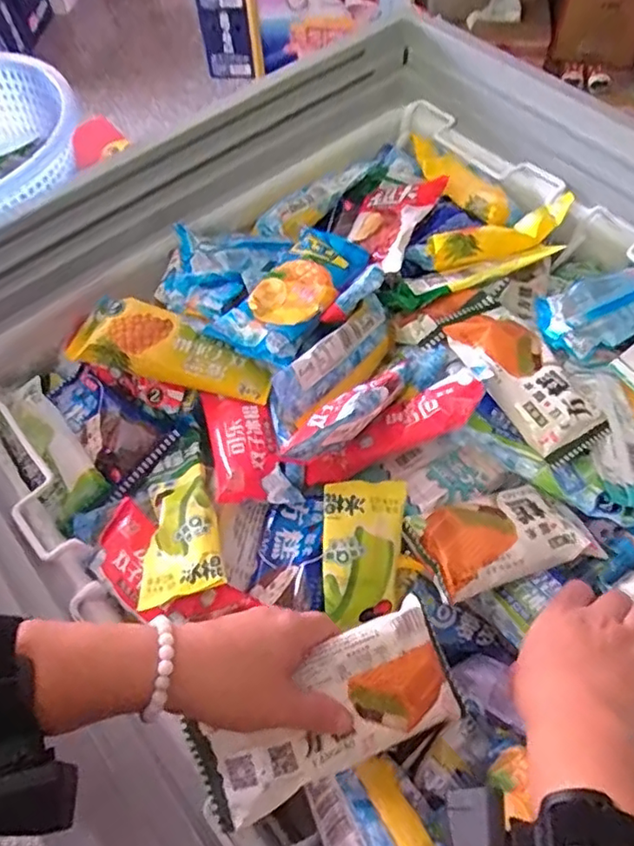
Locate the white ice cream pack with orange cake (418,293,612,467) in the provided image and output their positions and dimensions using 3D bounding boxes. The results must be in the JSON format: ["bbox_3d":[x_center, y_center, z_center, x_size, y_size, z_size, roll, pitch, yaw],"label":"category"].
[{"bbox_3d":[0.194,-0.050,0.560,0.095,0.029,0.177,-32,64,-15],"label":"white ice cream pack with orange cake"}]

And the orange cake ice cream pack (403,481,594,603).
[{"bbox_3d":[0.150,0.089,0.482,0.134,0.019,0.072,-18,61,-8],"label":"orange cake ice cream pack"}]

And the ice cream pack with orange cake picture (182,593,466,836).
[{"bbox_3d":[0.006,0.186,0.381,0.169,0.026,0.075,-20,81,-15],"label":"ice cream pack with orange cake picture"}]

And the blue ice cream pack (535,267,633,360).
[{"bbox_3d":[0.295,-0.116,0.602,0.141,0.034,0.077,-20,61,-9],"label":"blue ice cream pack"}]

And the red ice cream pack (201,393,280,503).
[{"bbox_3d":[-0.070,0.016,0.544,0.060,0.038,0.123,-13,60,-5],"label":"red ice cream pack"}]

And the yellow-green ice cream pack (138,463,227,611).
[{"bbox_3d":[-0.119,0.093,0.496,0.066,0.023,0.124,-24,46,1],"label":"yellow-green ice cream pack"}]

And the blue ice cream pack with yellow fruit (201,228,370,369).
[{"bbox_3d":[-0.023,-0.140,0.612,0.084,0.018,0.184,26,64,16],"label":"blue ice cream pack with yellow fruit"}]

